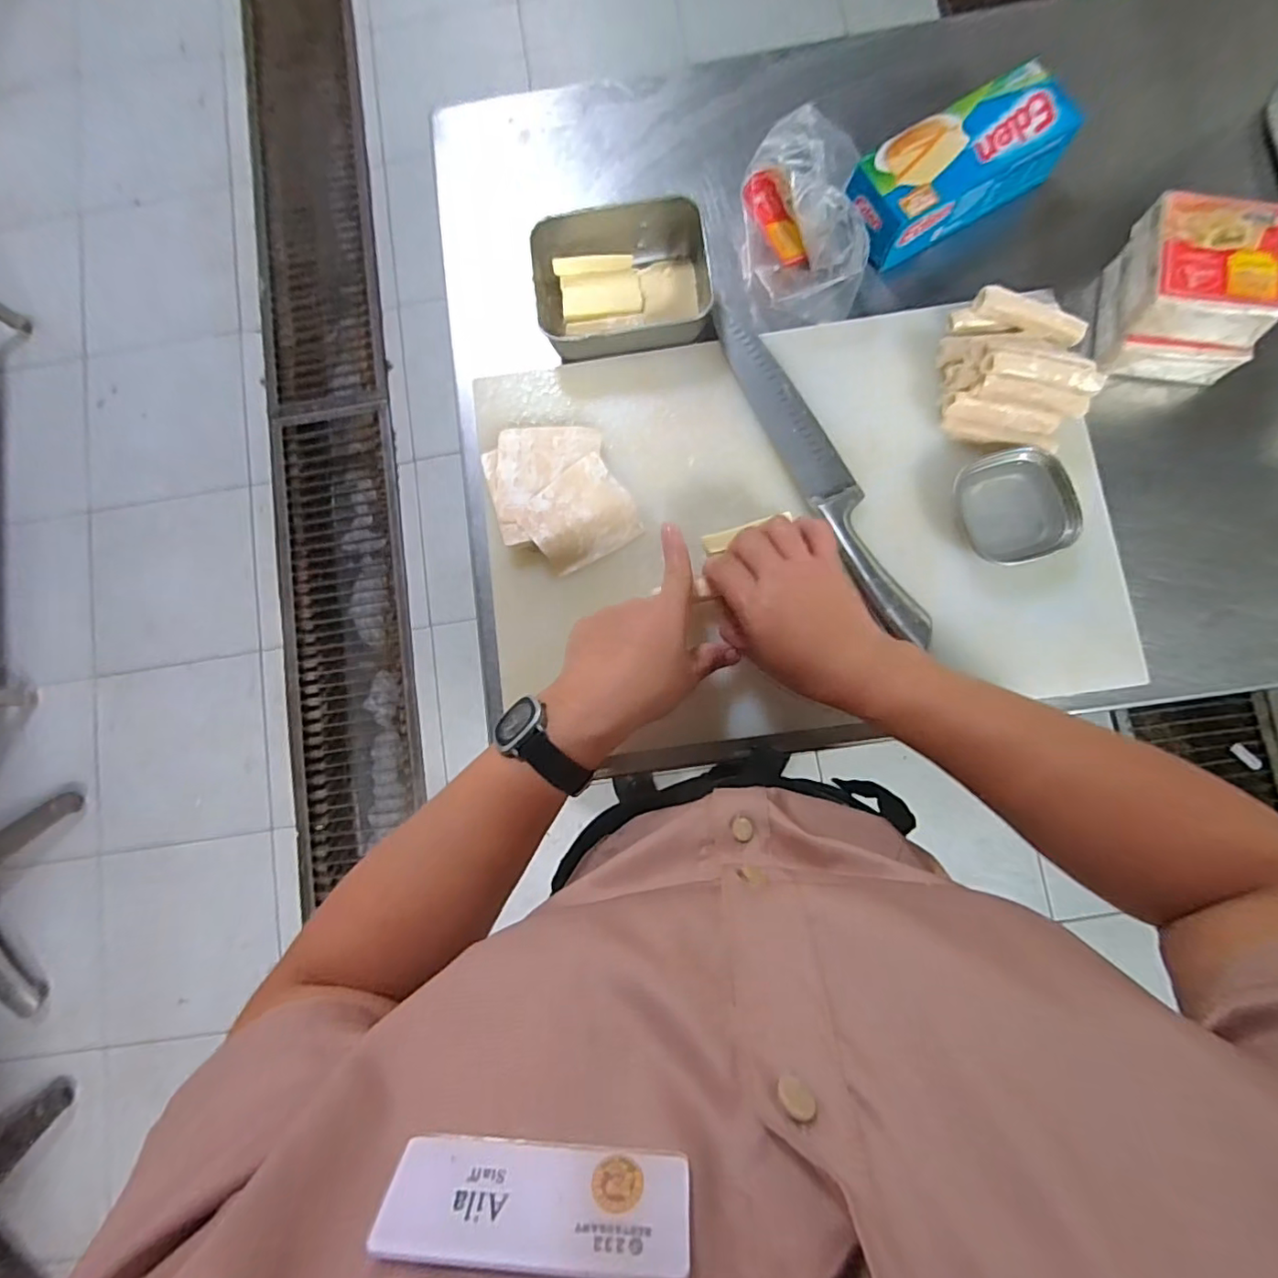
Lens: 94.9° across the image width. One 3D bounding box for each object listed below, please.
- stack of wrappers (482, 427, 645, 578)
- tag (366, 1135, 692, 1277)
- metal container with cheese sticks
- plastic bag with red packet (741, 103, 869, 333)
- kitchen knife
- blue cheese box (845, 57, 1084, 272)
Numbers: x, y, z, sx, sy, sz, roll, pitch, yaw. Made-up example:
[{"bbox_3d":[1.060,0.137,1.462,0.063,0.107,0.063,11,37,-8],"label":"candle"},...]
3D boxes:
[{"bbox_3d":[-0.062,-0.110,0.442,0.094,0.021,0.111,-25,84,-1],"label":"stack of wrappers"},{"bbox_3d":[-0.025,0.139,0.145,0.074,0.026,0.004,1,111,4],"label":"tag"},{"bbox_3d":[-0.011,-0.281,0.464,0.140,0.043,0.104,-6,84,1],"label":"metal container with cheese sticks"},{"bbox_3d":[0.127,-0.329,0.460,0.079,0.064,0.169,-7,84,1],"label":"plastic bag with red packet"},{"bbox_3d":[0.133,-0.132,0.434,0.039,0.023,0.296,-27,84,-1],"label":"kitchen knife"},{"bbox_3d":[0.244,-0.364,0.458,0.170,0.050,0.074,-31,84,-1],"label":"blue cheese box"}]

